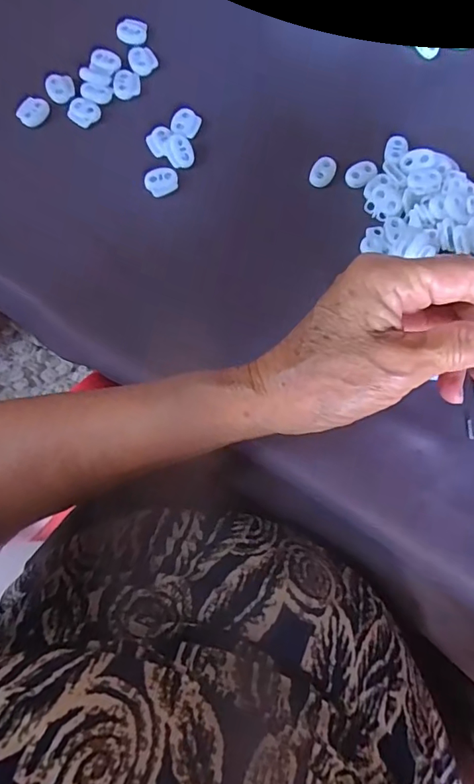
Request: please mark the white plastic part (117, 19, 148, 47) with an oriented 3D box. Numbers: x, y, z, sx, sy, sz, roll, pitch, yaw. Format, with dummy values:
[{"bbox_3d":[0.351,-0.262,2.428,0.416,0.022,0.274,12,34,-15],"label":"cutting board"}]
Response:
[{"bbox_3d":[-0.078,-0.267,0.365,0.022,0.005,0.020,0,76,0],"label":"white plastic part"}]

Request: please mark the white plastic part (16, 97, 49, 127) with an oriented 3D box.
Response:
[{"bbox_3d":[-0.145,-0.200,0.350,0.016,0.007,0.022,23,78,6],"label":"white plastic part"}]

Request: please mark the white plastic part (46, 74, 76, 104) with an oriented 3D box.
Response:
[{"bbox_3d":[-0.127,-0.220,0.352,0.020,0.004,0.023,-25,78,-6],"label":"white plastic part"}]

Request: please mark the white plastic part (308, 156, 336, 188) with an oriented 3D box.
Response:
[{"bbox_3d":[0.060,-0.152,0.338,0.015,0.005,0.021,22,78,5],"label":"white plastic part"}]

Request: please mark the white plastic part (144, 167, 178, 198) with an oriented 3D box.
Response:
[{"bbox_3d":[-0.052,-0.145,0.337,0.022,0.005,0.018,-10,77,-2],"label":"white plastic part"}]

